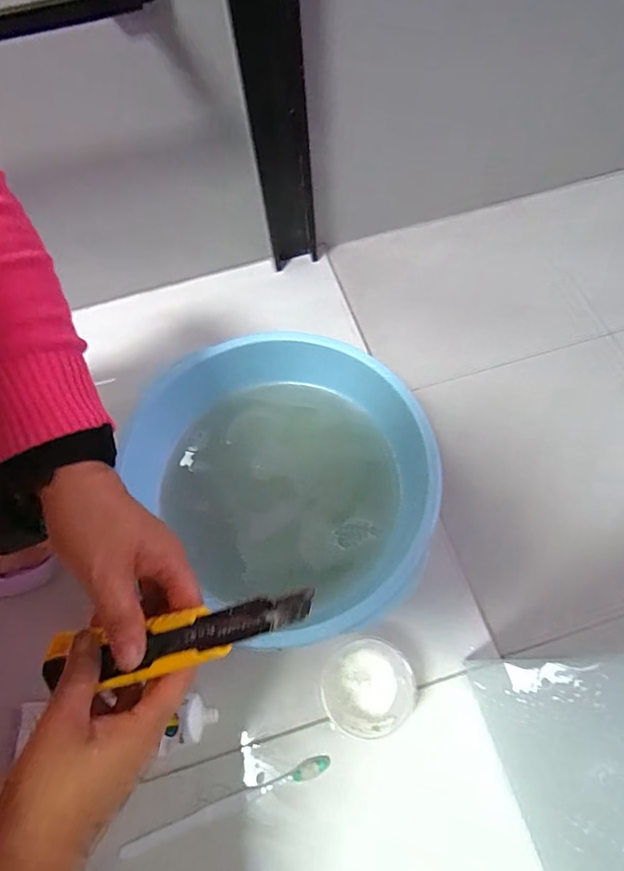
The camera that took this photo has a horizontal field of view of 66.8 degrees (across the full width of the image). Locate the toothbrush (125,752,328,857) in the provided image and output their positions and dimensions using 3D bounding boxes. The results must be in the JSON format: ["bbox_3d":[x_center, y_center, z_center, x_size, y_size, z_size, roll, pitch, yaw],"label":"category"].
[{"bbox_3d":[-0.071,0.309,0.395,0.181,0.013,0.013,-20,70,-6],"label":"toothbrush"}]

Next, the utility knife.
[{"bbox_3d":[-0.084,0.120,0.276,0.179,0.013,0.034,-19,64,13],"label":"utility knife"}]

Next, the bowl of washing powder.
[{"bbox_3d":[0.048,0.221,0.415,0.077,0.043,0.077,0,69,1],"label":"bowl of washing powder"}]

